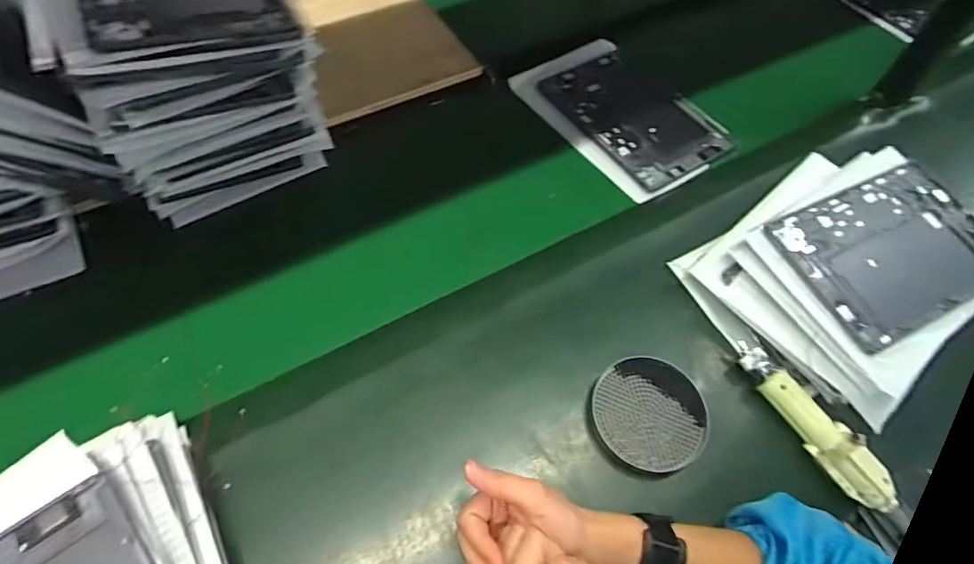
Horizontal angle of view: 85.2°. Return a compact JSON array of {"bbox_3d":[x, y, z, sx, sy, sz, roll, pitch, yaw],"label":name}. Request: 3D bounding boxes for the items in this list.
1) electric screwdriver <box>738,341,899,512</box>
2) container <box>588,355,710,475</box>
[{"bbox_3d":[0.330,0.140,0.539,0.038,0.043,0.186,-26,63,-19],"label":"electric screwdriver"},{"bbox_3d":[0.162,0.134,0.536,0.112,0.026,0.110,2,58,-3],"label":"container"}]

